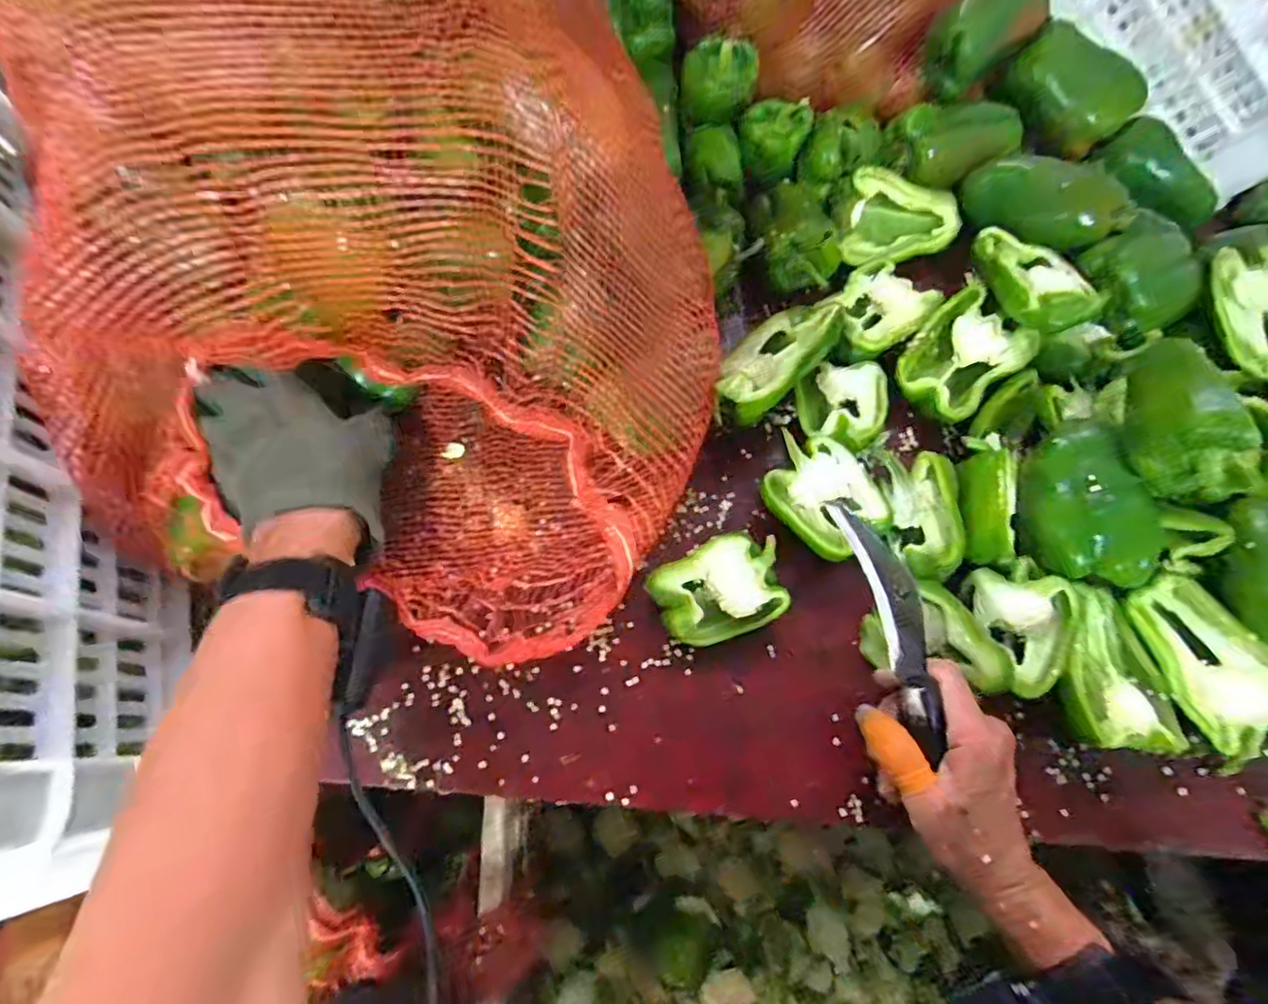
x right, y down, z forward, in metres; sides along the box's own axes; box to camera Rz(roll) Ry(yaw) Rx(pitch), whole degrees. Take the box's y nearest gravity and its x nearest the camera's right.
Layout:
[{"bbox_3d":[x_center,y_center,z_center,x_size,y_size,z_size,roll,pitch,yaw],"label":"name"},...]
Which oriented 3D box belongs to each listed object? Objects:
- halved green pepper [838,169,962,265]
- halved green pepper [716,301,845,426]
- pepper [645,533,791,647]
[{"bbox_3d":[0.230,-0.249,0.518,0.109,0.051,0.073,-27,71,-12],"label":"halved green pepper"},{"bbox_3d":[0.102,-0.107,0.446,0.059,0.043,0.110,40,73,14],"label":"halved green pepper"},{"bbox_3d":[0.057,0.062,0.407,0.084,0.047,0.060,-15,69,-7],"label":"pepper"}]

